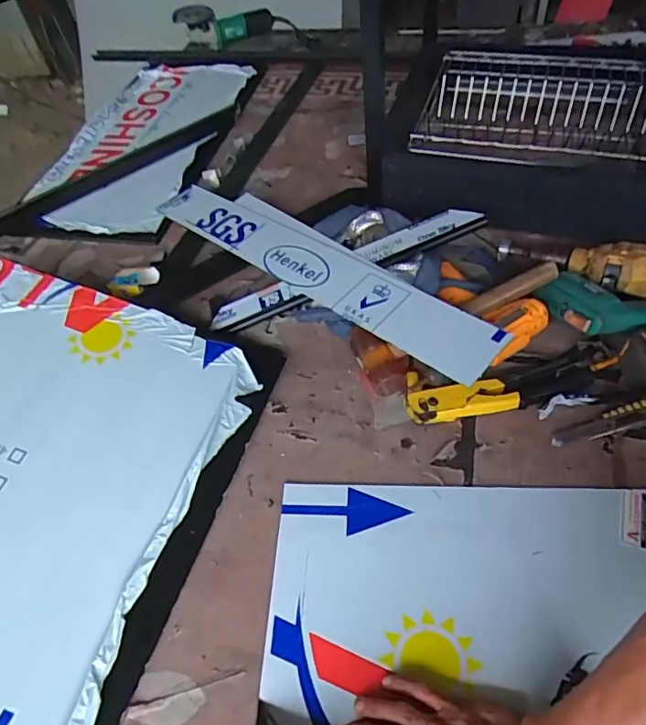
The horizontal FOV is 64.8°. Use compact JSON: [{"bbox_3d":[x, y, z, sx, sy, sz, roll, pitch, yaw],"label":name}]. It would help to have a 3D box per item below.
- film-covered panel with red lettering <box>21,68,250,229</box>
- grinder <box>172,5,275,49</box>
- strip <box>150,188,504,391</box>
[{"bbox_3d":[-0.392,-0.520,1.145,0.326,0.036,0.683,6,53,11],"label":"film-covered panel with red lettering"},{"bbox_3d":[-0.274,-0.948,1.427,0.266,0.097,0.098,-12,52,-4],"label":"grinder"},{"bbox_3d":[-0.036,-0.162,0.778,0.671,0.014,0.105,33,67,34],"label":"strip"}]

